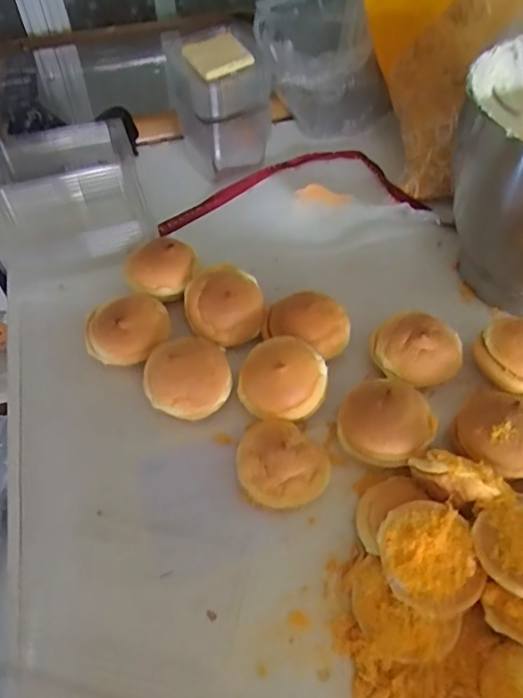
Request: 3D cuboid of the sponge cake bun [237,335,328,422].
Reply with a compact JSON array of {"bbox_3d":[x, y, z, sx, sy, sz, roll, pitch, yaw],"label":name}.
[{"bbox_3d":[0.020,0.025,0.511,0.081,0.043,0.075,0,53,0],"label":"sponge cake bun"}]

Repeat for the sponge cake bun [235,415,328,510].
[{"bbox_3d":[0.020,0.101,0.482,0.083,0.036,0.076,0,53,0],"label":"sponge cake bun"}]

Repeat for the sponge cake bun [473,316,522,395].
[{"bbox_3d":[0.249,0.010,0.528,0.062,0.053,0.074,-32,59,-21],"label":"sponge cake bun"}]

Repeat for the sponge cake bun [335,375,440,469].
[{"bbox_3d":[0.112,0.067,0.491,0.076,0.052,0.079,-24,57,-17],"label":"sponge cake bun"}]

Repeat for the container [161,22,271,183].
[{"bbox_3d":[-0.050,-0.331,0.732,0.110,0.149,0.118,-19,55,-13],"label":"container"}]

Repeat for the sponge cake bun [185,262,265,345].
[{"bbox_3d":[-0.040,-0.047,0.574,0.081,0.045,0.074,-9,53,-6],"label":"sponge cake bun"}]

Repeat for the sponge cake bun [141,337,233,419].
[{"bbox_3d":[-0.073,0.026,0.525,0.081,0.055,0.080,-17,55,-12],"label":"sponge cake bun"}]

